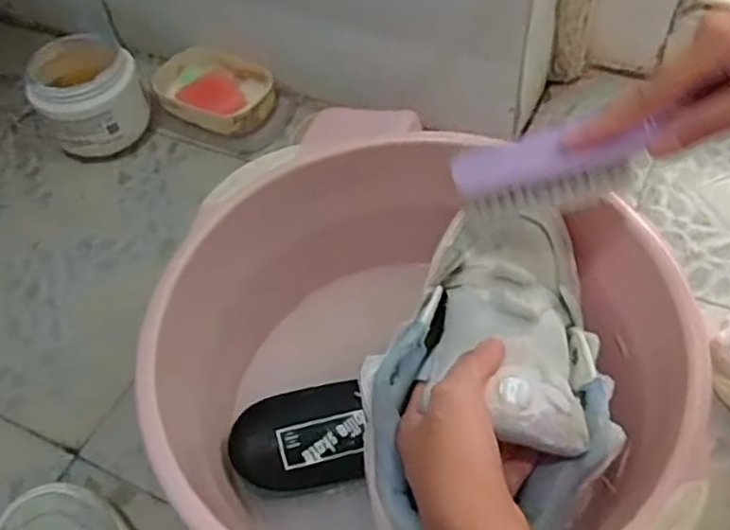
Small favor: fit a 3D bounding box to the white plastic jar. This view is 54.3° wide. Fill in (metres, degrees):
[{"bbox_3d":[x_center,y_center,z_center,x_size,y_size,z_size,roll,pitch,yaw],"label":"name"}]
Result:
[{"bbox_3d":[-0.260,-0.158,0.683,0.092,0.090,0.085,-2,52,3],"label":"white plastic jar"}]

